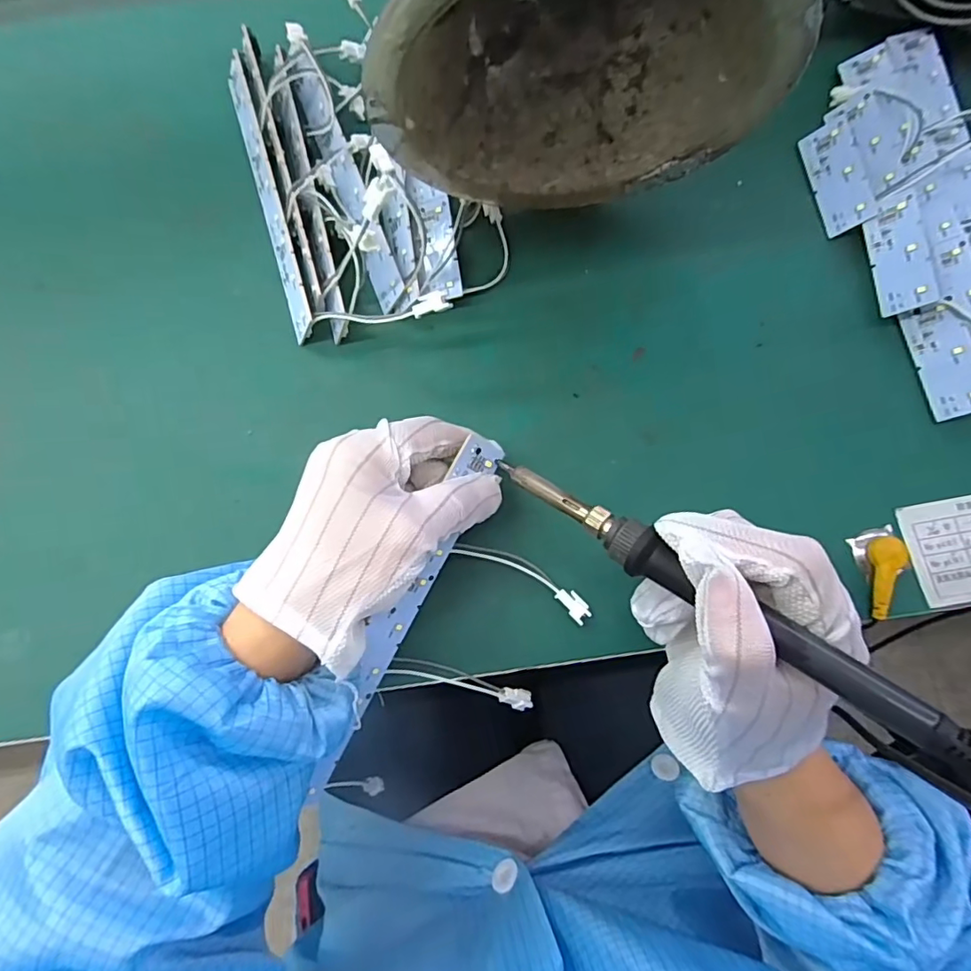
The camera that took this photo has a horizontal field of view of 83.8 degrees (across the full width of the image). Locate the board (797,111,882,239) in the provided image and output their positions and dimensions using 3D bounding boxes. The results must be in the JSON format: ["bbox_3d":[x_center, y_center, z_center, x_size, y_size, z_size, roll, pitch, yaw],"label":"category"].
[{"bbox_3d":[0.204,-0.179,0.314,0.026,0.005,0.068,-19,75,40],"label":"board"}]

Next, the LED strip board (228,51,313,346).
[{"bbox_3d":[-0.130,-0.174,0.323,0.004,0.022,0.189,-7,75,-45],"label":"LED strip board"}]

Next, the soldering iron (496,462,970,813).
[{"bbox_3d":[0.083,0.041,0.204,0.202,0.014,0.018,35,79,28],"label":"soldering iron"}]

